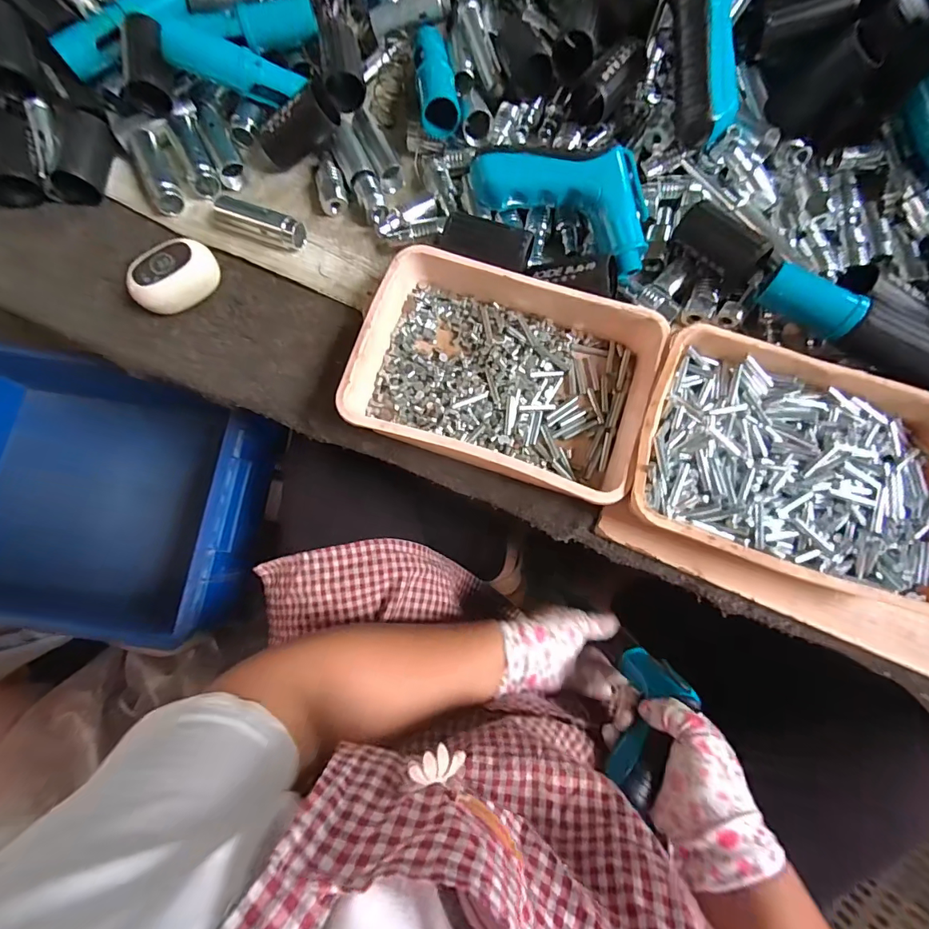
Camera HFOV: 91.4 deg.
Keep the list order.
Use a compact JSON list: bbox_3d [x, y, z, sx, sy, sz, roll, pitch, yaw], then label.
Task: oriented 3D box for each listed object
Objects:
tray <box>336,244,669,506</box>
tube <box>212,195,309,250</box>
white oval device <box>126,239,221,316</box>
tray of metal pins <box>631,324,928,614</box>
[{"bbox_3d":[0.027,-0.065,0.323,0.197,0.048,0.143,18,79,5],"label":"tray"},{"bbox_3d":[-0.165,-0.192,0.359,0.070,0.026,0.020,17,79,5],"label":"tube"},{"bbox_3d":[-0.219,-0.142,0.343,0.063,0.034,0.030,-39,80,-7],"label":"white oval device"},{"bbox_3d":[0.216,0.000,0.298,0.203,0.044,0.142,15,78,5],"label":"tray of metal pins"}]

